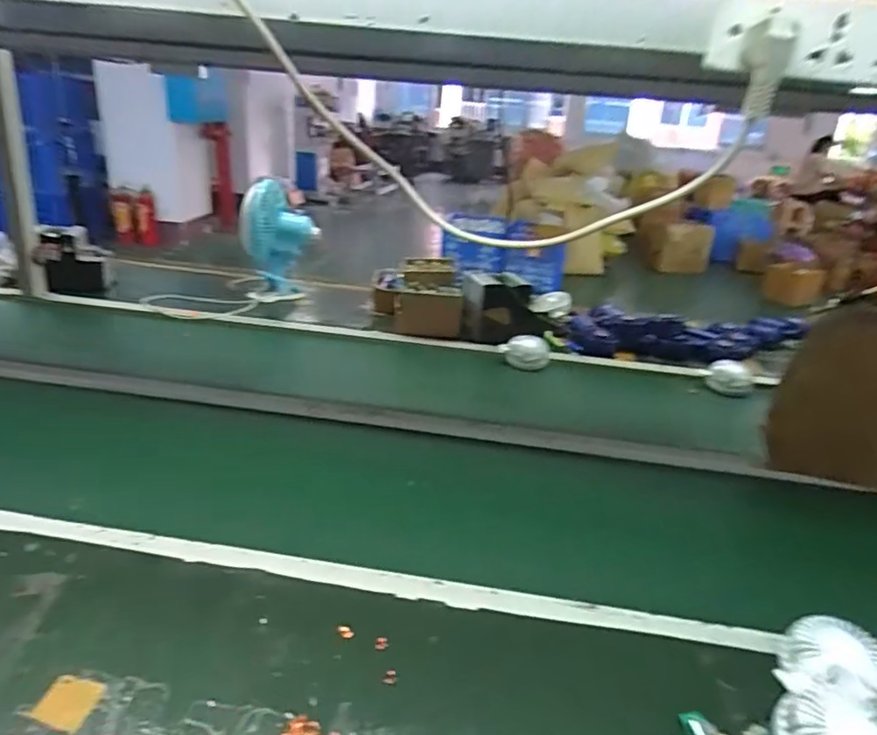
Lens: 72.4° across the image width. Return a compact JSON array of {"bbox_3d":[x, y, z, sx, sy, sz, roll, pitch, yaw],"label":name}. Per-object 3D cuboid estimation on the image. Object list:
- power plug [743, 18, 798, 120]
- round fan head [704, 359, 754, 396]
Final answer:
[{"bbox_3d":[0.231,-0.211,0.426,0.030,0.059,0.026,12,25,16],"label":"power plug"},{"bbox_3d":[0.600,0.019,1.230,0.081,0.053,0.101,19,28,29],"label":"round fan head"}]

